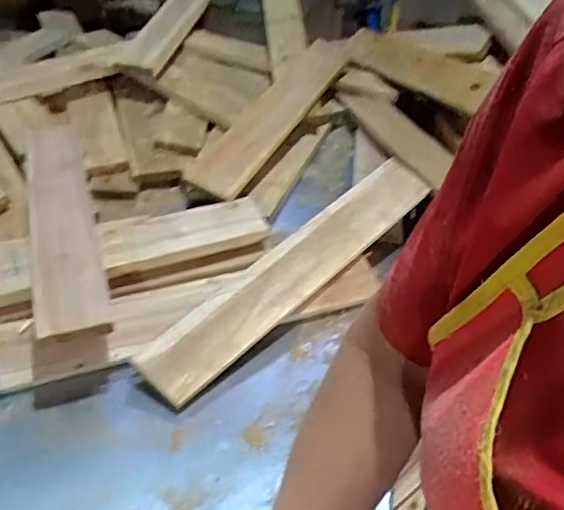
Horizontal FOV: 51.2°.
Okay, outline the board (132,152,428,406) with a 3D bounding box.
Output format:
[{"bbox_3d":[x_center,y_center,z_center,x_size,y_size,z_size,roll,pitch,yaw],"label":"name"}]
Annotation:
[{"bbox_3d":[0.022,0.015,0.790,0.474,0.025,0.083,-37,79,-27],"label":"board"}]

